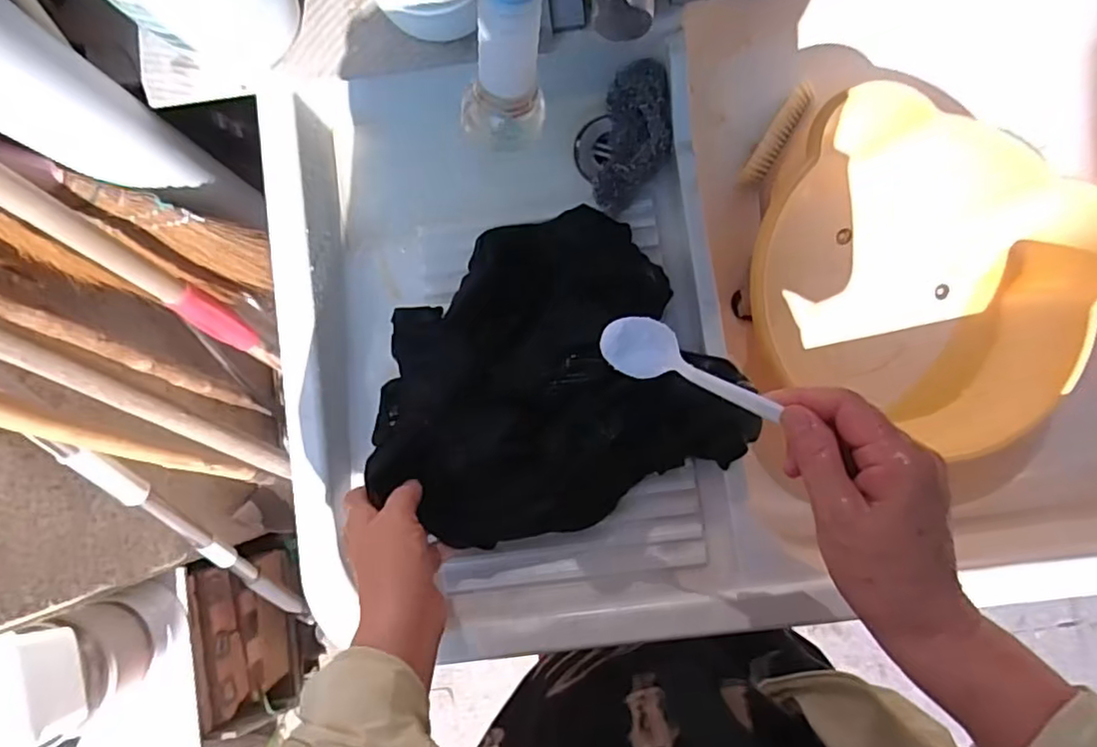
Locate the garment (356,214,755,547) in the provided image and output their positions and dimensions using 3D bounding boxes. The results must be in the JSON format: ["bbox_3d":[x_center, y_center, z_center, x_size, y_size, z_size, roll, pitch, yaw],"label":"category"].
[{"bbox_3d":[-0.008,0.001,0.502,0.270,0.058,0.241,-24,85,0],"label":"garment"}]

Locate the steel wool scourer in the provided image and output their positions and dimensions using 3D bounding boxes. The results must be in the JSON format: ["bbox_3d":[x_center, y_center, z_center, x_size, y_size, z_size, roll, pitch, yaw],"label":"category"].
[{"bbox_3d":[0.076,-0.203,0.532,0.059,0.042,0.119,8,86,3],"label":"steel wool scourer"}]

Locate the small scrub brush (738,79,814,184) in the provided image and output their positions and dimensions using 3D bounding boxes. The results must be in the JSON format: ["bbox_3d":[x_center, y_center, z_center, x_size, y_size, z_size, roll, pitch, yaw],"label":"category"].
[{"bbox_3d":[0.238,-0.250,0.644,0.023,0.027,0.113,32,87,5],"label":"small scrub brush"}]

